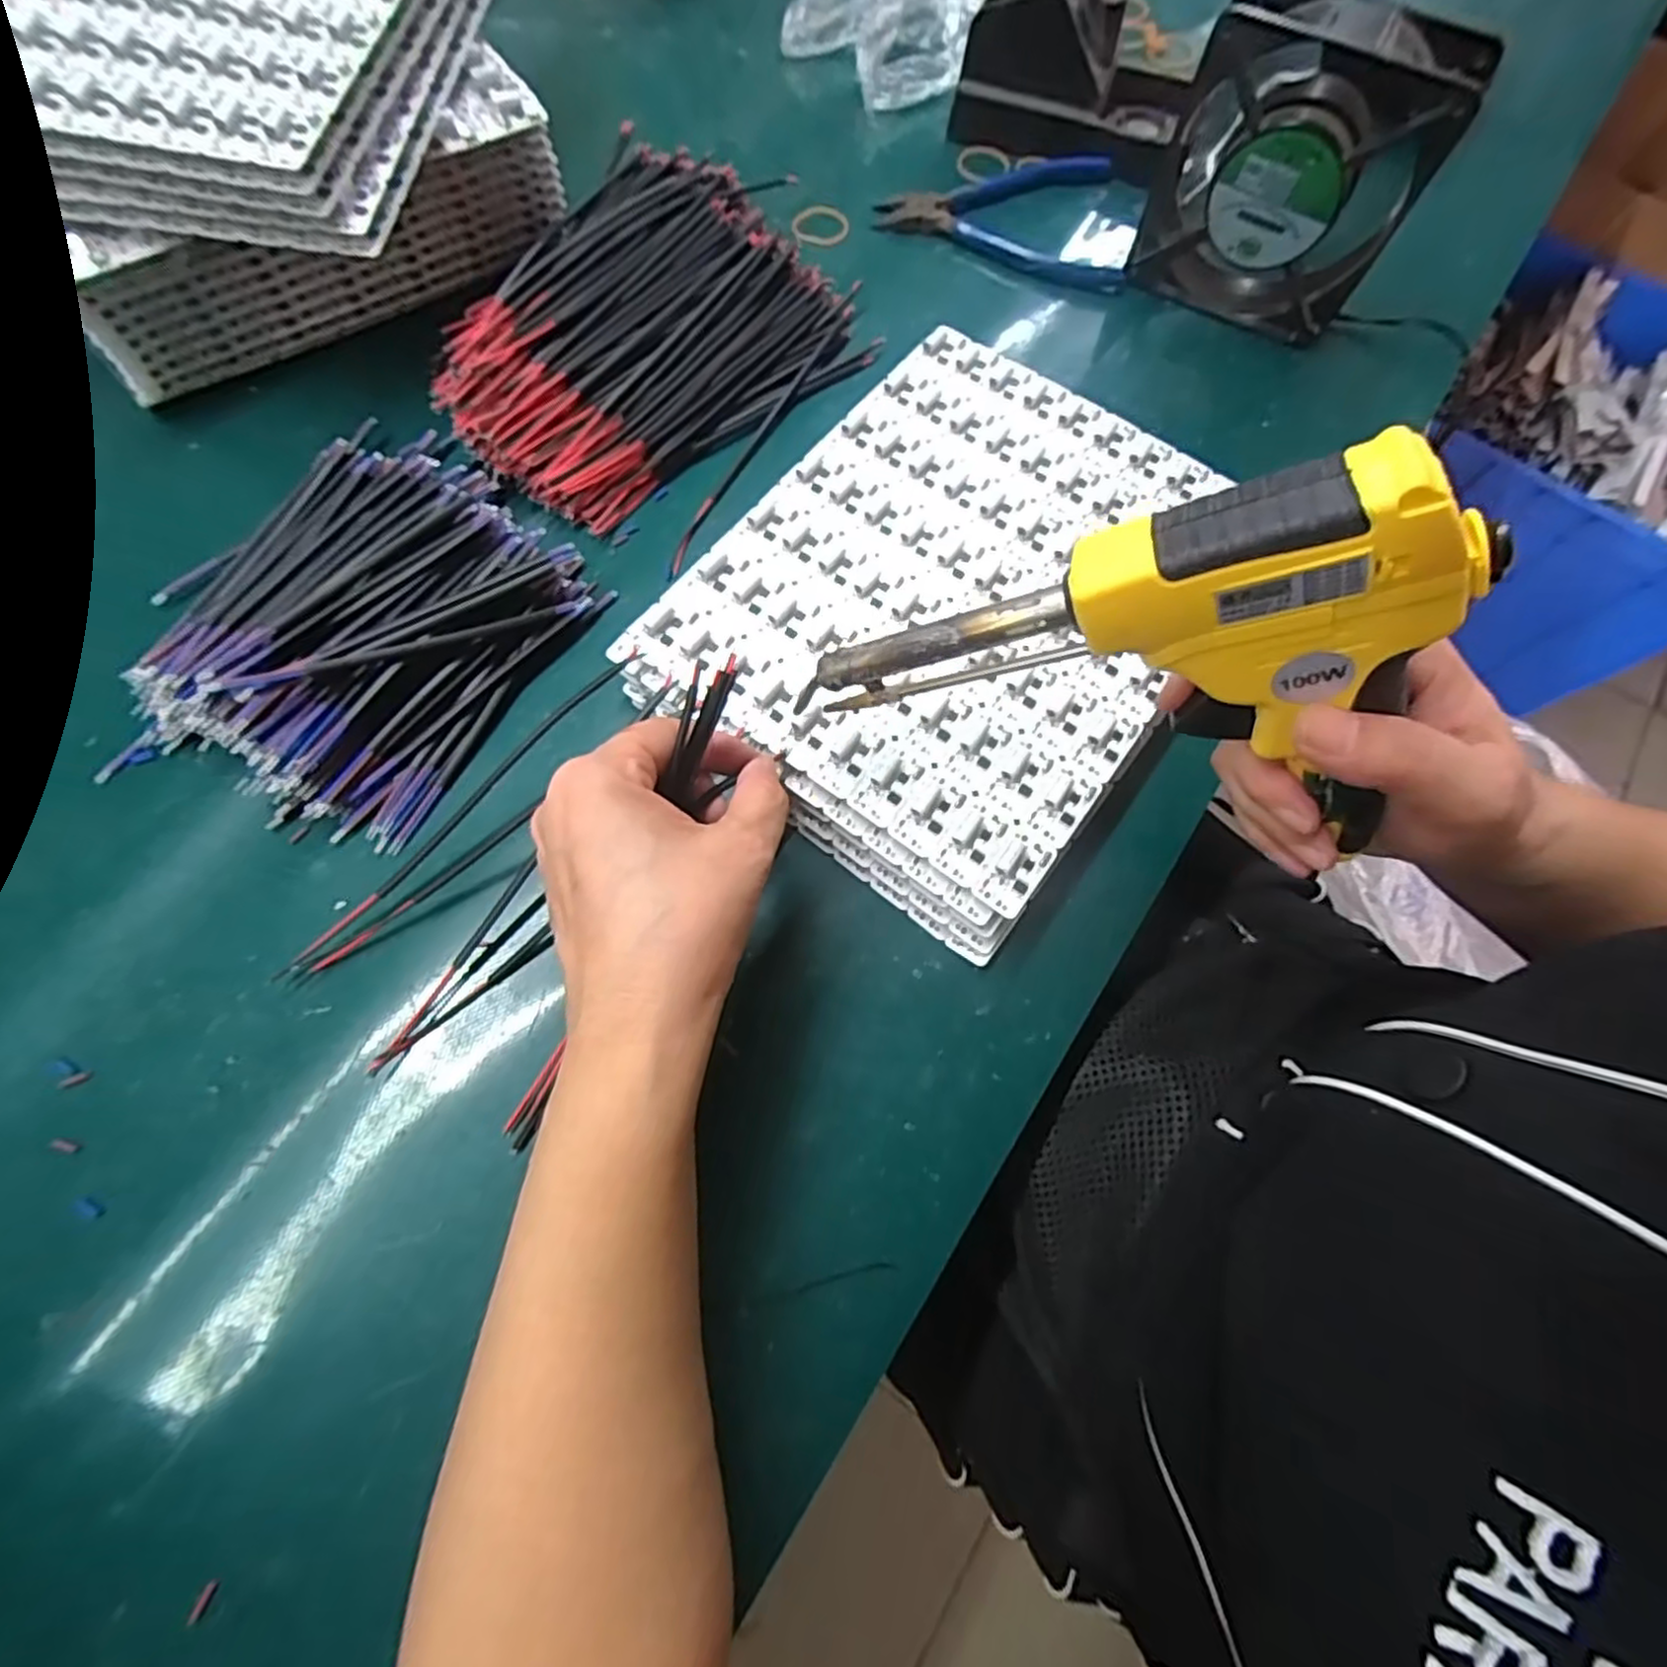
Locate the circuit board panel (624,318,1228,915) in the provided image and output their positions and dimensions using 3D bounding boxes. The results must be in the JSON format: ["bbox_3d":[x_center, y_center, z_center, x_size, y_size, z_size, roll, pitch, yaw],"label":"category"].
[{"bbox_3d":[0.059,-0.112,0.315,0.196,0.008,0.238,36,73,10],"label":"circuit board panel"}]

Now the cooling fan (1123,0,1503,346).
[{"bbox_3d":[0.227,-0.329,0.366,0.118,0.124,0.039,29,72,8],"label":"cooling fan"}]

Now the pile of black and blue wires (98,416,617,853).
[{"bbox_3d":[-0.221,-0.097,0.315,0.172,0.036,0.184,30,72,8],"label":"pile of black and blue wires"}]

